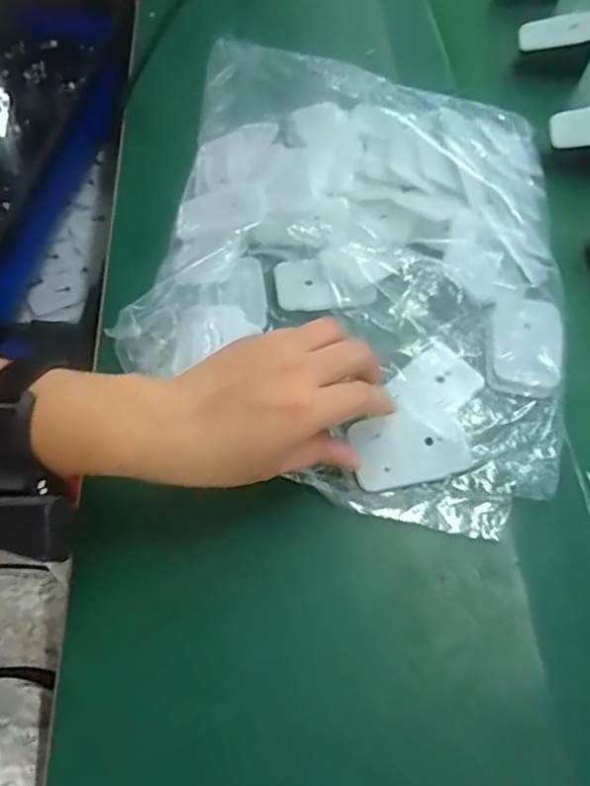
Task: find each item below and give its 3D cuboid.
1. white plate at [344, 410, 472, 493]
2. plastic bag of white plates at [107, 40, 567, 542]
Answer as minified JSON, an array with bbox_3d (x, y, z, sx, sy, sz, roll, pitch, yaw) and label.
[{"bbox_3d":[0.068,0.033,0.357,0.066,0.004,0.041,-14,84,1],"label":"white plate"},{"bbox_3d":[0.045,-0.091,0.404,0.271,0.066,0.329,7,60,3],"label":"plastic bag of white plates"}]

